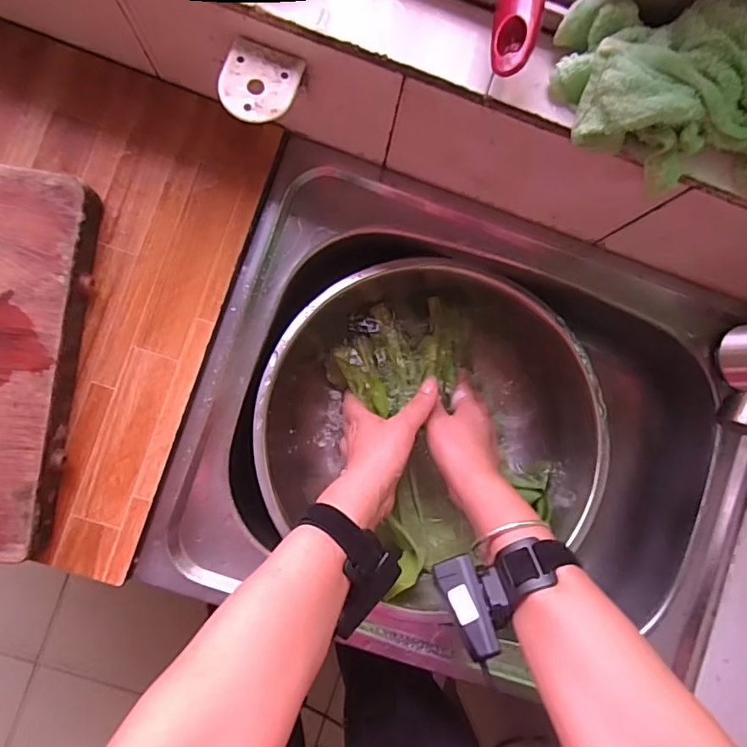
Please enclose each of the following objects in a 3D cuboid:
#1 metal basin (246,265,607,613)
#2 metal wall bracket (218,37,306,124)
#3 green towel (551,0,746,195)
[{"bbox_3d":[0.053,0.044,0.516,0.320,0.090,0.299,0,87,-4],"label":"metal basin"},{"bbox_3d":[-0.075,-0.189,0.340,0.048,0.004,0.051,16,82,-6],"label":"metal wall bracket"},{"bbox_3d":[0.184,-0.157,0.300,0.164,0.052,0.072,26,86,-3],"label":"green towel"}]

